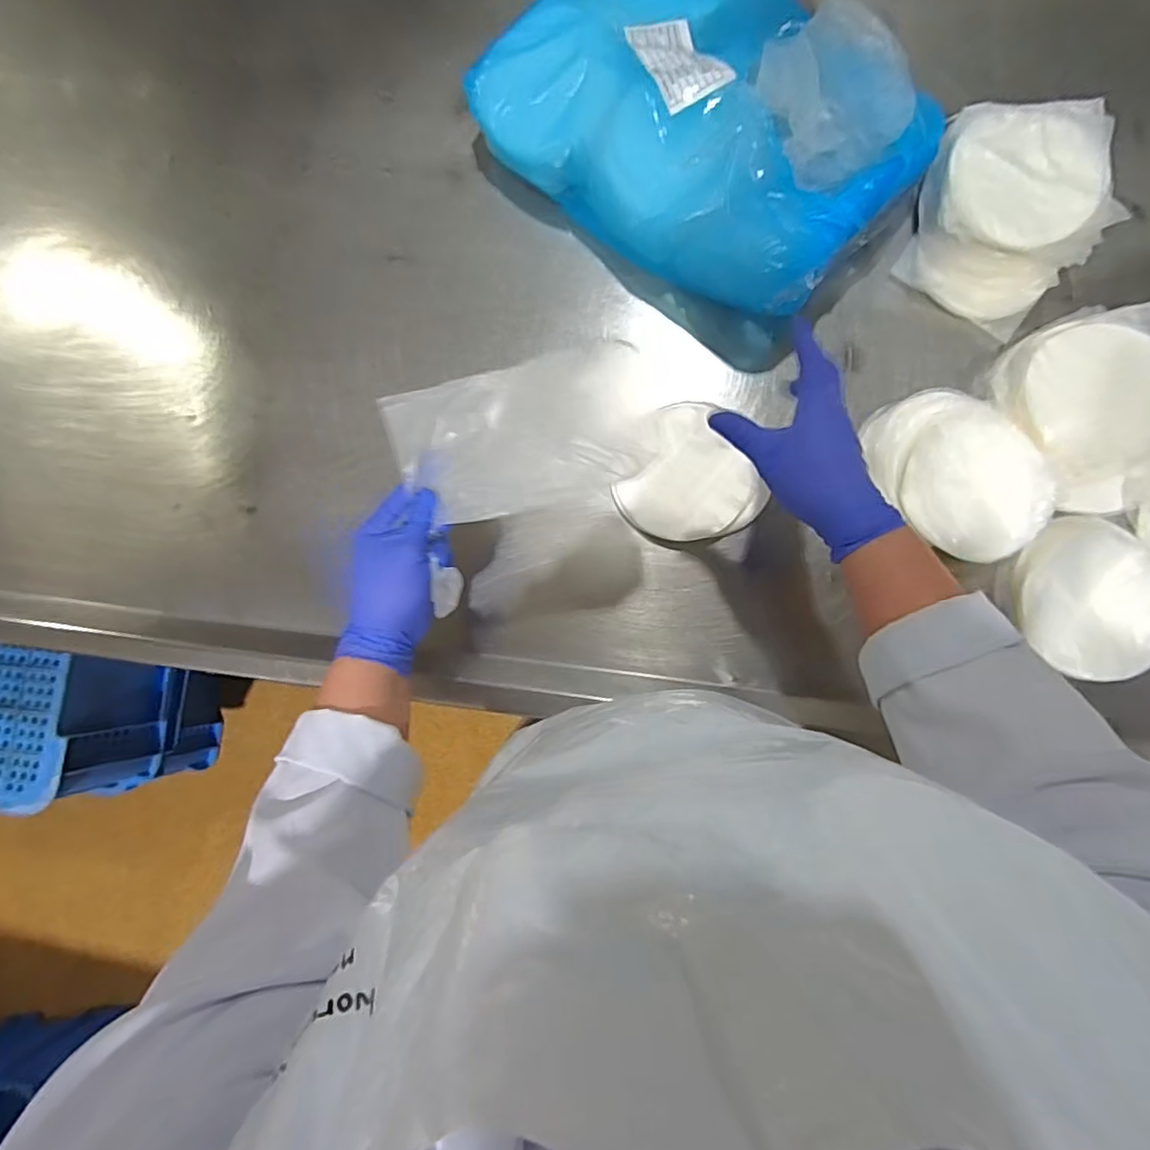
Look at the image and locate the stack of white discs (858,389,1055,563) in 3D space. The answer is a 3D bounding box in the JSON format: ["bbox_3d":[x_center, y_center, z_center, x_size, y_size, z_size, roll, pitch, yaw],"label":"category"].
[{"bbox_3d":[0.344,-0.091,0.535,0.119,0.034,0.162,-24,81,2],"label":"stack of white discs"}]

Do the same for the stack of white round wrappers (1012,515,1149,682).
[{"bbox_3d":[0.442,0.019,0.516,0.120,0.033,0.132,21,86,8],"label":"stack of white round wrappers"}]

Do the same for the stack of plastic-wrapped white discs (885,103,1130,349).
[{"bbox_3d":[0.390,-0.335,0.542,0.156,0.074,0.174,34,87,9],"label":"stack of plastic-wrapped white discs"}]

